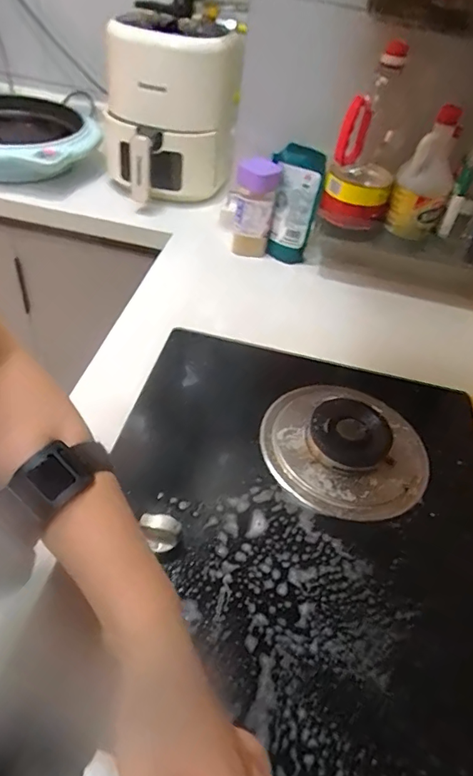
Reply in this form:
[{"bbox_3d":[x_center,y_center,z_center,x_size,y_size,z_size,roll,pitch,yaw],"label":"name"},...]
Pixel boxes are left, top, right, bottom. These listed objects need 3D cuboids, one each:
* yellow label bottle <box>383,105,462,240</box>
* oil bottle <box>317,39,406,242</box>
[{"bbox_3d":[0.283,-0.318,0.723,0.080,0.178,0.084,23,47,12],"label":"yellow label bottle"},{"bbox_3d":[0.200,-0.362,0.755,0.101,0.269,0.086,17,46,6],"label":"oil bottle"}]

